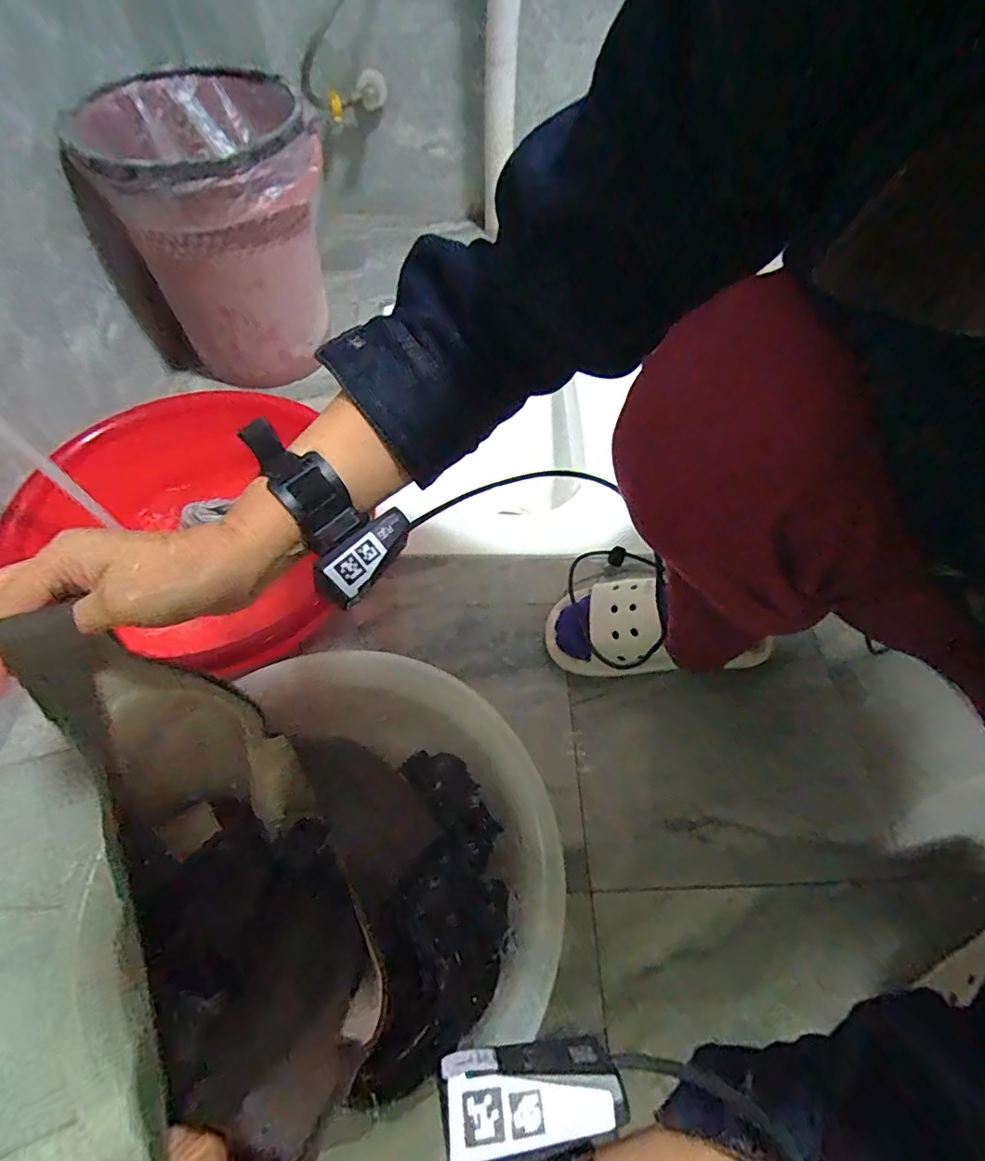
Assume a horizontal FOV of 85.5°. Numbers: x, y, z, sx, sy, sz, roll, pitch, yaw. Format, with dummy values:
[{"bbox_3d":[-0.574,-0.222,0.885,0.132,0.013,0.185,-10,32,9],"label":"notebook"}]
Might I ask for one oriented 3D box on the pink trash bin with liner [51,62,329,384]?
[{"bbox_3d":[-0.351,-0.454,0.727,0.255,0.290,0.266,-26,63,-17],"label":"pink trash bin with liner"}]

